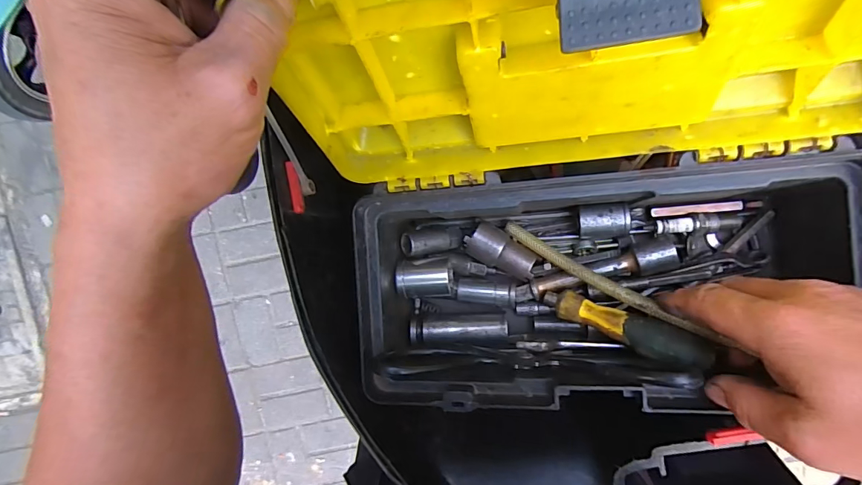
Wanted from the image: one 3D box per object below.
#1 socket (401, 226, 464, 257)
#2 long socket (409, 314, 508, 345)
[{"bbox_3d":[0.002,-0.002,0.340,0.051,0.017,0.019,-9,96,-25],"label":"socket"},{"bbox_3d":[0.022,0.069,0.335,0.075,0.017,0.019,-4,96,-2],"label":"long socket"}]

